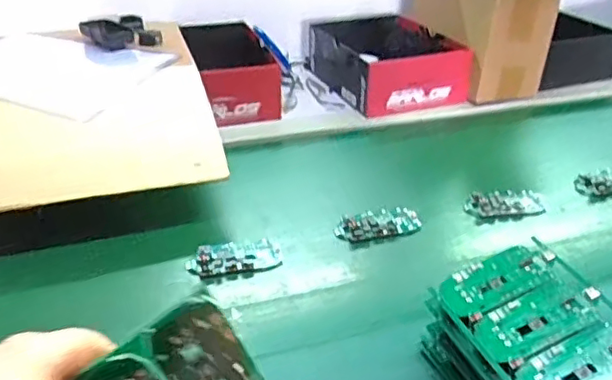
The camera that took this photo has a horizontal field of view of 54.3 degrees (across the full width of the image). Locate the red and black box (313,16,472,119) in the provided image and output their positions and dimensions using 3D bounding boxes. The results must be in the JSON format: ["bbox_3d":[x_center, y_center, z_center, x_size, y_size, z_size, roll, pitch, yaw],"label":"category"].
[{"bbox_3d":[0.134,-0.230,1.044,0.201,0.088,0.263,-11,34,-19],"label":"red and black box"}]

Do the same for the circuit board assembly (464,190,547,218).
[{"bbox_3d":[0.247,0.021,0.746,0.092,0.024,0.043,-5,33,-11],"label":"circuit board assembly"}]

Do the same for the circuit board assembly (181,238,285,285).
[{"bbox_3d":[-0.077,0.075,0.646,0.099,0.011,0.048,-6,33,-12],"label":"circuit board assembly"}]

